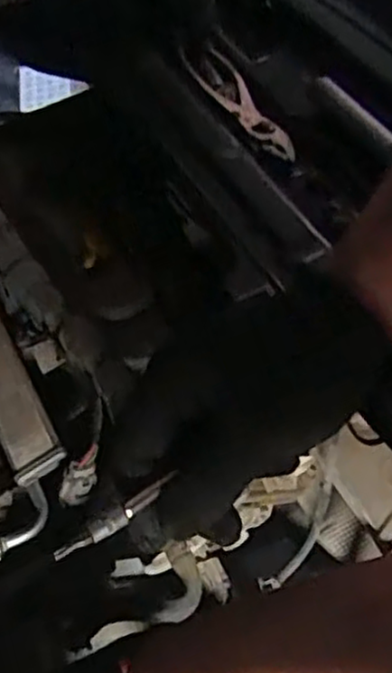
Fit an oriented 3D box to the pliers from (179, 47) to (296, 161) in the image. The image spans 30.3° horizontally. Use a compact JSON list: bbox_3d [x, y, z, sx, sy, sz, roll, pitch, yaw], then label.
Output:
[{"bbox_3d":[0.032,-0.178,0.539,0.039,0.021,0.138,-23,55,-11],"label":"pliers"}]

